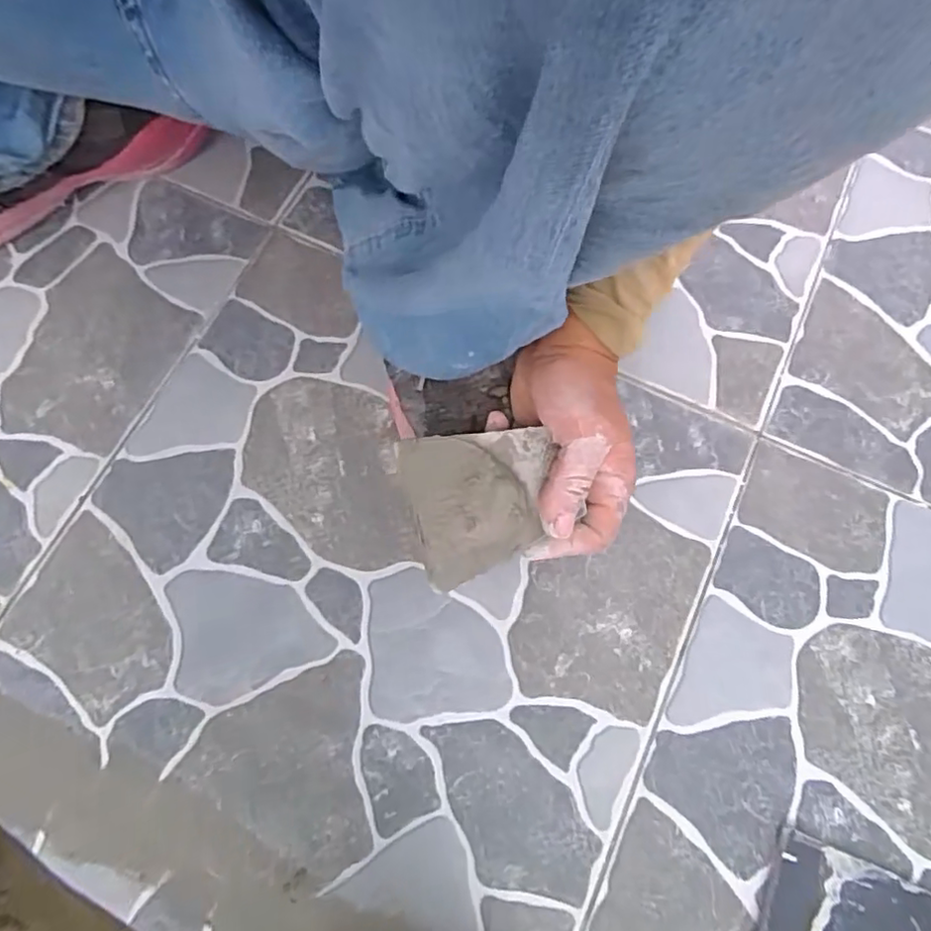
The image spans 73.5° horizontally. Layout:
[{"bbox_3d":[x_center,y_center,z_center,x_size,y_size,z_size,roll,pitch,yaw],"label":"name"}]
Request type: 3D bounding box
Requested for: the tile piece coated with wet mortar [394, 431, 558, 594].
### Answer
[{"bbox_3d":[0.011,0.021,0.333,0.082,0.016,0.078,-6,88,-21],"label":"tile piece coated with wet mortar"}]

